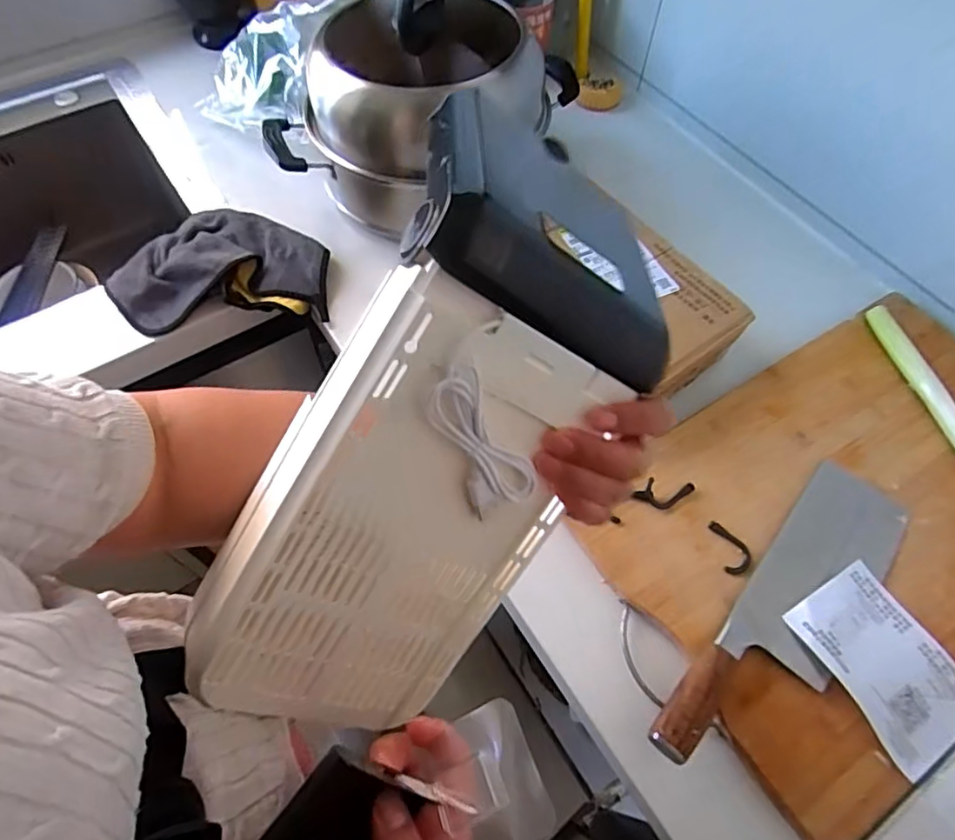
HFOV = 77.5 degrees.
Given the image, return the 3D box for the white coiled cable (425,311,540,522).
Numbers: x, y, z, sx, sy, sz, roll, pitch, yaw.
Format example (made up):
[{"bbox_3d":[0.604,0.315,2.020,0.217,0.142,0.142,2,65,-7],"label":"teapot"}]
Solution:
[{"bbox_3d":[0.002,0.004,0.284,0.042,0.096,0.011,-28,33,-17],"label":"white coiled cable"}]

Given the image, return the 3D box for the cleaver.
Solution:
[{"bbox_3d":[0.264,0.158,0.491,0.085,0.026,0.315,39,66,19],"label":"cleaver"}]

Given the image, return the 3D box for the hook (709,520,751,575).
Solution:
[{"bbox_3d":[0.227,0.113,0.528,0.026,0.004,0.049,-6,61,-5],"label":"hook"}]

